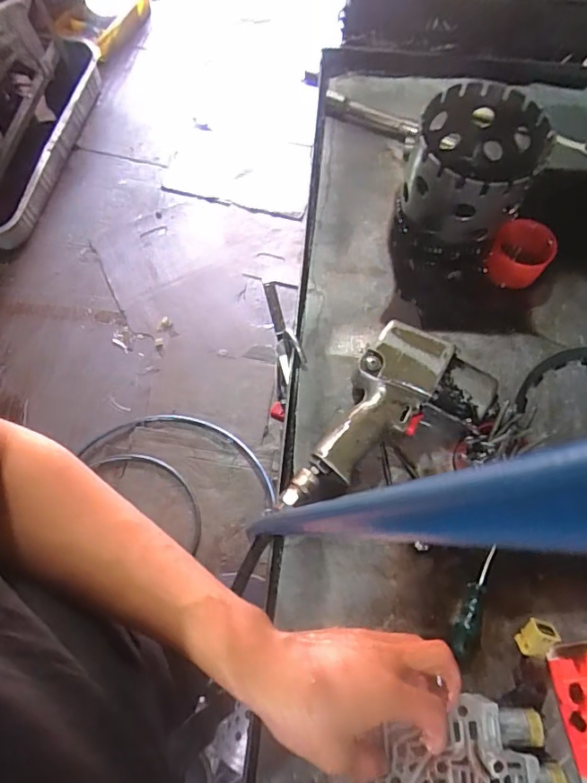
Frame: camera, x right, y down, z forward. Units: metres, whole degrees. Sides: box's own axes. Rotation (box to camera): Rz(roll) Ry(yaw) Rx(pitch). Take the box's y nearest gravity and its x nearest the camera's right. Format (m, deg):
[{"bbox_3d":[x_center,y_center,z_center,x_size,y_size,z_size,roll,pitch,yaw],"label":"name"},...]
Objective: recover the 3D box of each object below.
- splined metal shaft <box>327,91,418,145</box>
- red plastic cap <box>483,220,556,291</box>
[{"bbox_3d":[0.107,-0.374,0.710,0.136,0.027,0.034,24,71,9],"label":"splined metal shaft"},{"bbox_3d":[0.266,-0.159,0.611,0.064,0.049,0.069,0,69,1],"label":"red plastic cap"}]

